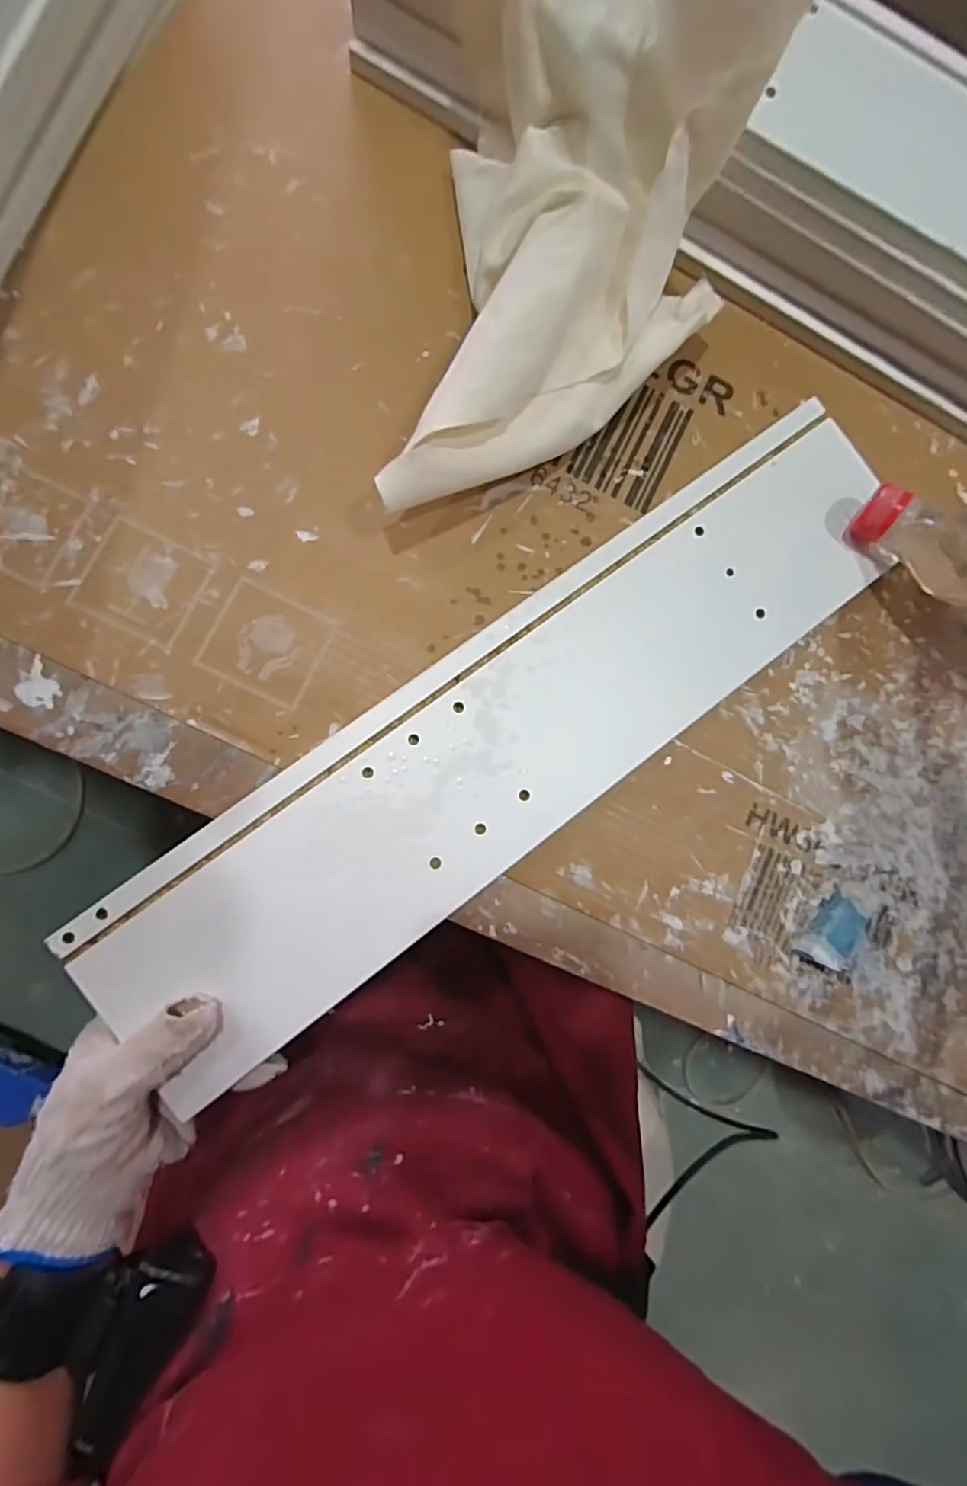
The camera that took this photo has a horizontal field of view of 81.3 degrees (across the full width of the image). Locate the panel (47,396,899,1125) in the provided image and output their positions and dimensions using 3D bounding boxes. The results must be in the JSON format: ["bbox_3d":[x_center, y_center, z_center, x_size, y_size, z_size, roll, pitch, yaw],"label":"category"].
[{"bbox_3d":[0.026,-0.011,0.332,0.528,0.015,0.120,-36,86,-8],"label":"panel"}]

